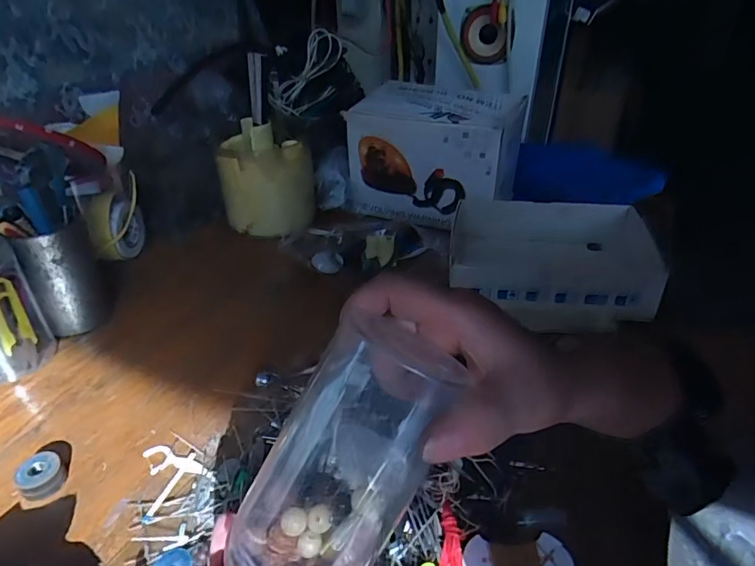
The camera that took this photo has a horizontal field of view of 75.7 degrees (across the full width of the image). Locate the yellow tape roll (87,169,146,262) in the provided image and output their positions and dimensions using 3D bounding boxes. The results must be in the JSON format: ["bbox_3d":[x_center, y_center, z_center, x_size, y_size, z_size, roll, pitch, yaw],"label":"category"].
[{"bbox_3d":[-0.300,-0.066,0.569,0.027,0.089,0.076,3,34,7],"label":"yellow tape roll"}]

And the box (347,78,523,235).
[{"bbox_3d":[0.079,-0.174,0.663,0.205,0.143,0.143,15,37,23],"label":"box"}]

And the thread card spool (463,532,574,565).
[{"bbox_3d":[0.086,0.172,0.298,0.065,0.004,0.032,-2,34,-1],"label":"thread card spool"}]

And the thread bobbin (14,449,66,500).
[{"bbox_3d":[-0.242,0.139,0.350,0.024,0.021,0.029,26,43,34],"label":"thread bobbin"}]

